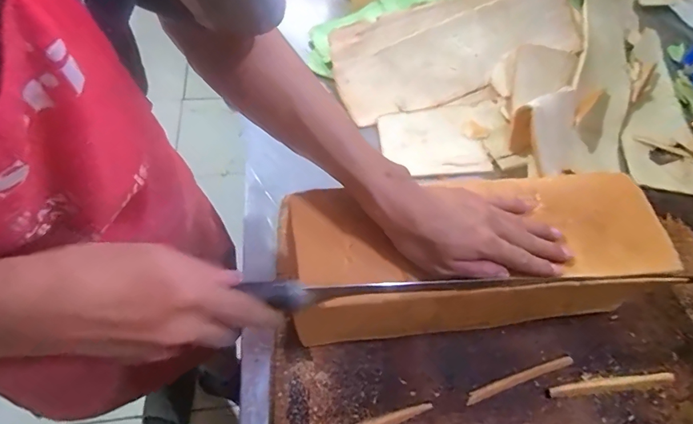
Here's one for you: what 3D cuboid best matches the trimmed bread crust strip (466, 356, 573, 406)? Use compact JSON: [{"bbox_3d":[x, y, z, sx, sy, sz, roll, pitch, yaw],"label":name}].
[{"bbox_3d":[0.187,0.179,0.460,0.129,0.004,0.011,-15,61,-12],"label":"trimmed bread crust strip"}]

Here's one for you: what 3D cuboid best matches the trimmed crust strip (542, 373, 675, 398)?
[{"bbox_3d":[0.289,0.188,0.470,0.153,0.006,0.011,-5,59,-6],"label":"trimmed crust strip"}]

